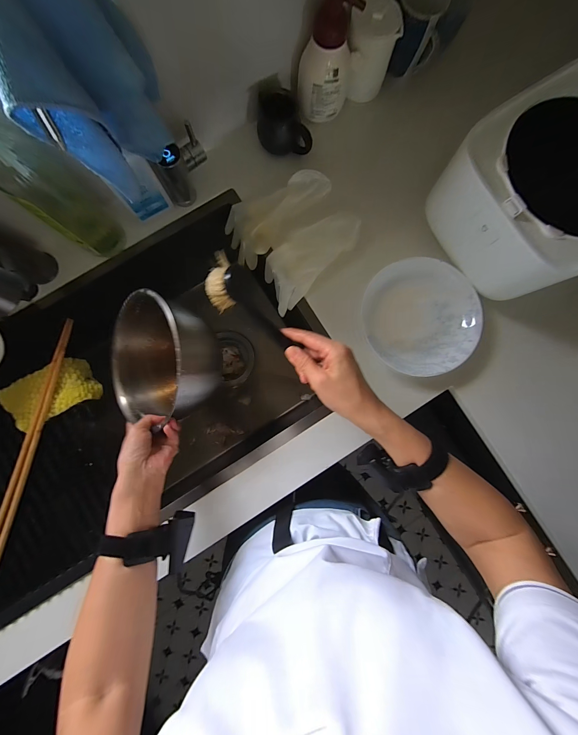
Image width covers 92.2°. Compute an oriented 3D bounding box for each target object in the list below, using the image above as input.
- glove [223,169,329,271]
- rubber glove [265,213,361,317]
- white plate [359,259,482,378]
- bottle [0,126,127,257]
[{"bbox_3d":[-0.027,-0.279,0.520,0.221,0.066,0.103,-30,86,18],"label":"glove"},{"bbox_3d":[0.032,-0.201,0.512,0.097,0.072,0.201,43,86,3],"label":"rubber glove"},{"bbox_3d":[0.220,-0.082,0.471,0.189,0.035,0.186,0,85,-1],"label":"white plate"},{"bbox_3d":[-0.328,-0.250,0.365,0.071,0.265,0.082,36,86,2],"label":"bottle"}]

